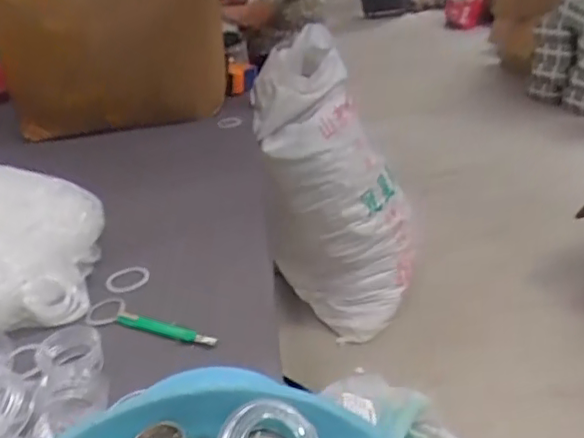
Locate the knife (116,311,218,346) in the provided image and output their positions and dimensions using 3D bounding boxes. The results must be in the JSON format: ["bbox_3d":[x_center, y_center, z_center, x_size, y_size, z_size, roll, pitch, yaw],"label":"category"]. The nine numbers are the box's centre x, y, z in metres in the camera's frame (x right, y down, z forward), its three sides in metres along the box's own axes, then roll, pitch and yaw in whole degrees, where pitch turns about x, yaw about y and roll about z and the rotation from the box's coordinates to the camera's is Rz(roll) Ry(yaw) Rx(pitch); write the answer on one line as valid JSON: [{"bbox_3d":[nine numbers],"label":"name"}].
[{"bbox_3d":[-0.151,0.130,0.699,0.145,0.014,0.019,9,32,28],"label":"knife"}]

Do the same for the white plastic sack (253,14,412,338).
[{"bbox_3d":[0.143,-0.101,1.701,0.381,0.768,0.415,-1,28,12],"label":"white plastic sack"}]

